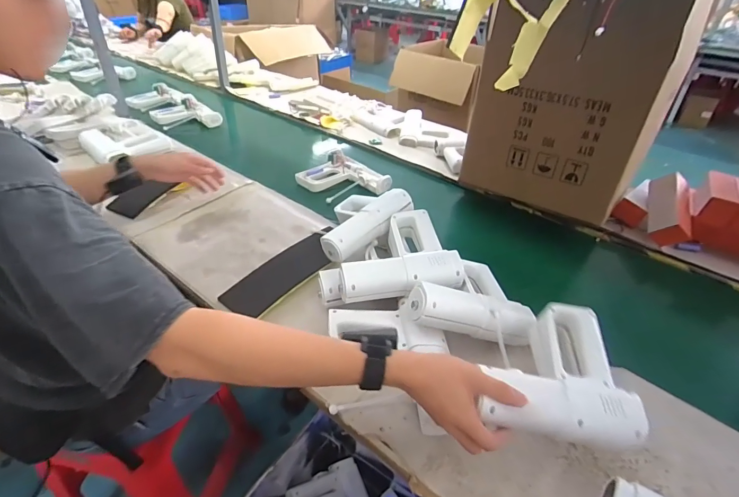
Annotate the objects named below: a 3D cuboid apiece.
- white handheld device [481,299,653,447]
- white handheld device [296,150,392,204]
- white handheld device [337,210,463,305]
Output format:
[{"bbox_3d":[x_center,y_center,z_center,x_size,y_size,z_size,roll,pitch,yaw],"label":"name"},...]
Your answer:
[{"bbox_3d":[0.243,0.154,0.503,0.187,0.049,0.184,9,38,8],"label":"white handheld device"},{"bbox_3d":[-0.073,-0.183,1.052,0.170,0.056,0.223,-30,48,-34],"label":"white handheld device"},{"bbox_3d":[0.033,0.015,0.698,0.225,0.062,0.181,-7,39,-12],"label":"white handheld device"}]

